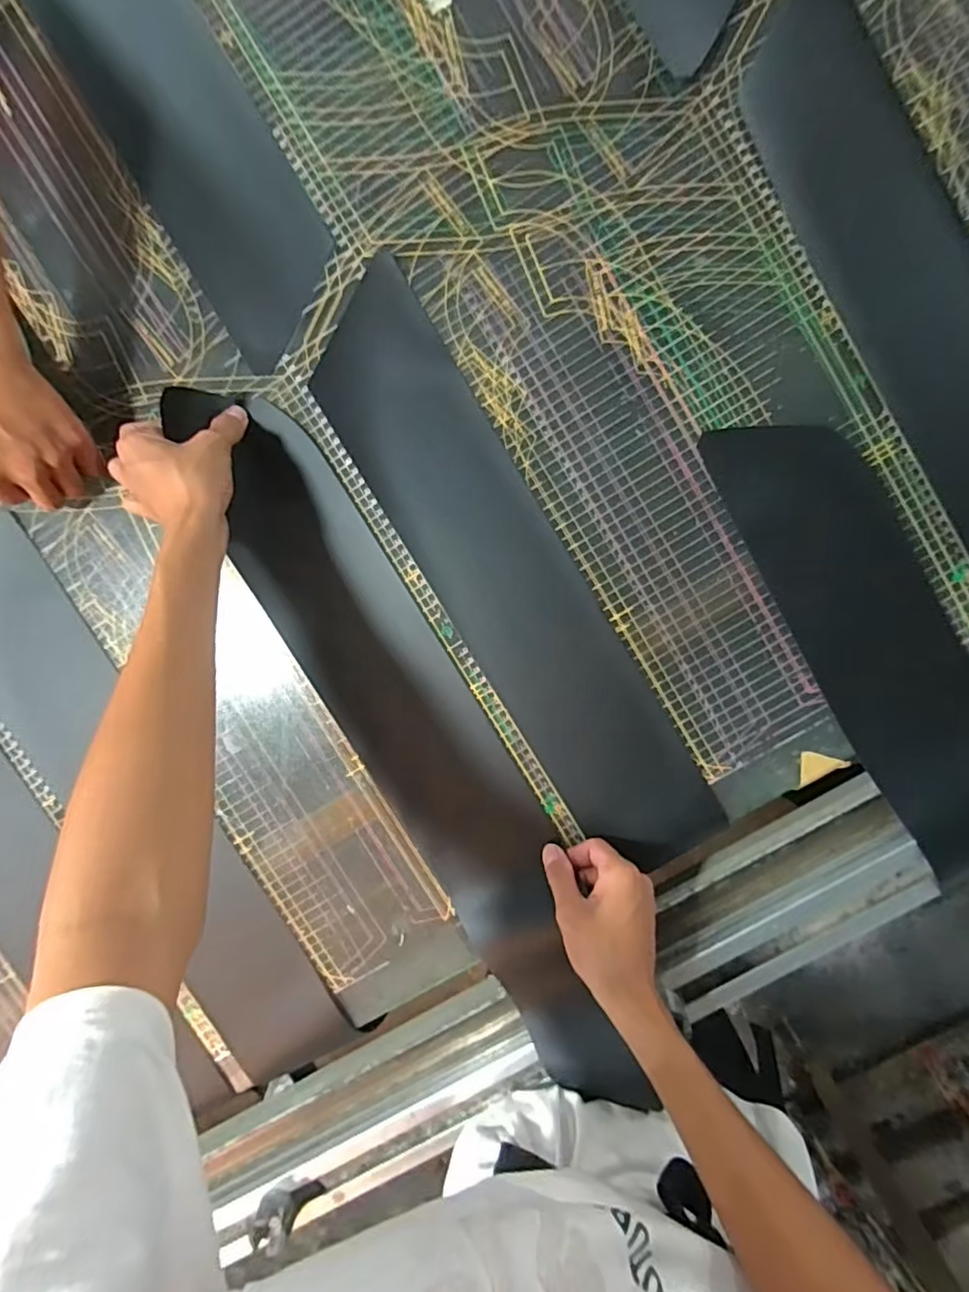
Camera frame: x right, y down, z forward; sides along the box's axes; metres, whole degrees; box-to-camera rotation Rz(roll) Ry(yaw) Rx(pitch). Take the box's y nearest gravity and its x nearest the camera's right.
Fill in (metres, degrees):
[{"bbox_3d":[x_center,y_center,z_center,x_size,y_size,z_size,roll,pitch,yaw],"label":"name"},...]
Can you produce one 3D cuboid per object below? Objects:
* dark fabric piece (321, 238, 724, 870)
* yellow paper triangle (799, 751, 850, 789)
[{"bbox_3d":[0.027,-0.046,0.472,0.116,0.028,0.533,-31,92,4],"label":"dark fabric piece"},{"bbox_3d":[0.293,0.109,0.484,0.039,0.004,0.032,1,94,3],"label":"yellow paper triangle"}]

